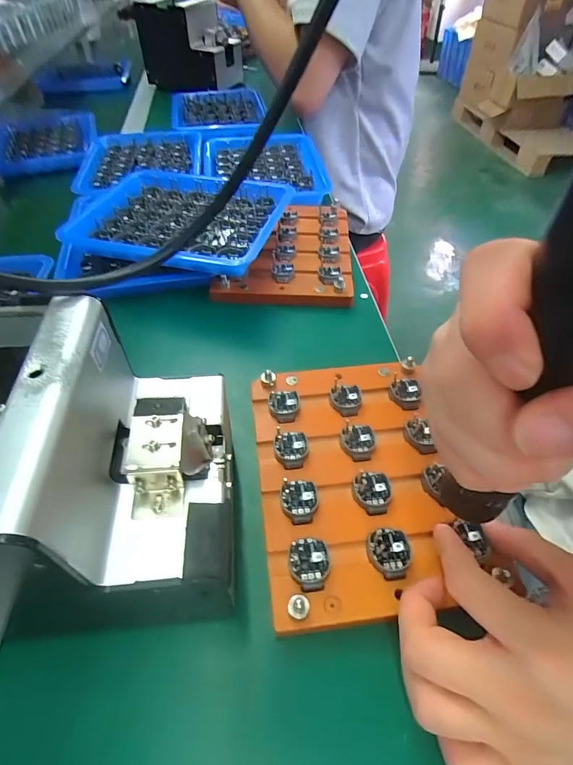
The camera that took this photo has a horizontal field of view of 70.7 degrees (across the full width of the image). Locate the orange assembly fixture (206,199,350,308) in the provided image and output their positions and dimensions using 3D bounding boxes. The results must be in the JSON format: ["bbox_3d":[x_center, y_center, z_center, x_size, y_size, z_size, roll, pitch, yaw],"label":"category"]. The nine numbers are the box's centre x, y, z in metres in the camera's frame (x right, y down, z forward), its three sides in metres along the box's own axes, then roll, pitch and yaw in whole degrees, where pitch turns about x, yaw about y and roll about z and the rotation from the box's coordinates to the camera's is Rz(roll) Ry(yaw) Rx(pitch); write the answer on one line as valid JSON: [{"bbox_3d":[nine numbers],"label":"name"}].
[{"bbox_3d":[0.002,-0.161,0.481,0.145,0.024,0.186,2,50,3],"label":"orange assembly fixture"}]

